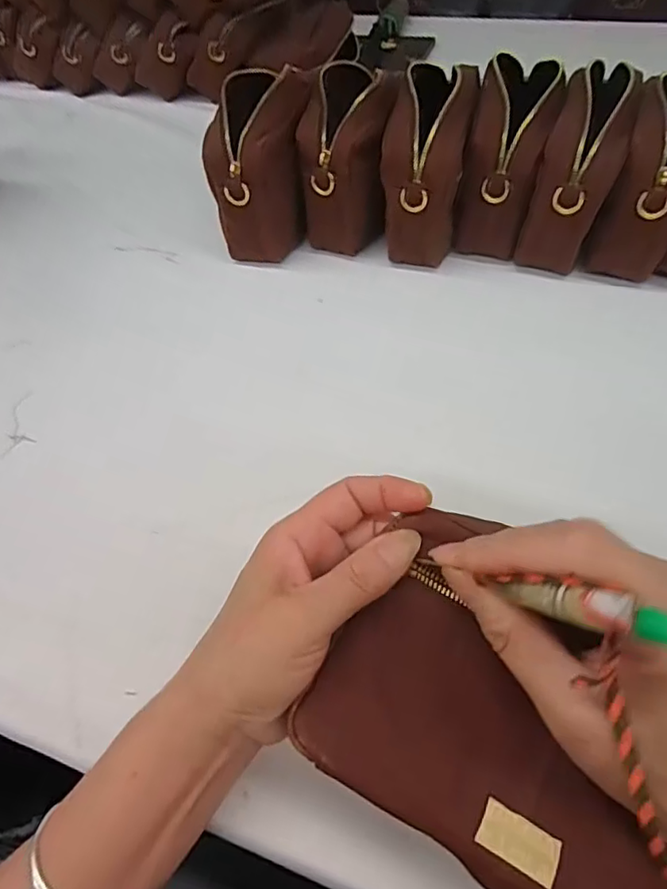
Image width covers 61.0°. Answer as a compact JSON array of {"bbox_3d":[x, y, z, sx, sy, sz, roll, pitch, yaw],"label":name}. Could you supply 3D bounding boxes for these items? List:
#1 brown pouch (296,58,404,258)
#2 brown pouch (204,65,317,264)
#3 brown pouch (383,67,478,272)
[{"bbox_3d":[0.016,-0.285,0.561,0.083,0.140,0.162,5,52,9],"label":"brown pouch"},{"bbox_3d":[-0.069,-0.268,0.553,0.082,0.141,0.121,3,52,7],"label":"brown pouch"},{"bbox_3d":[0.088,-0.263,0.539,0.076,0.138,0.151,9,52,12],"label":"brown pouch"}]

